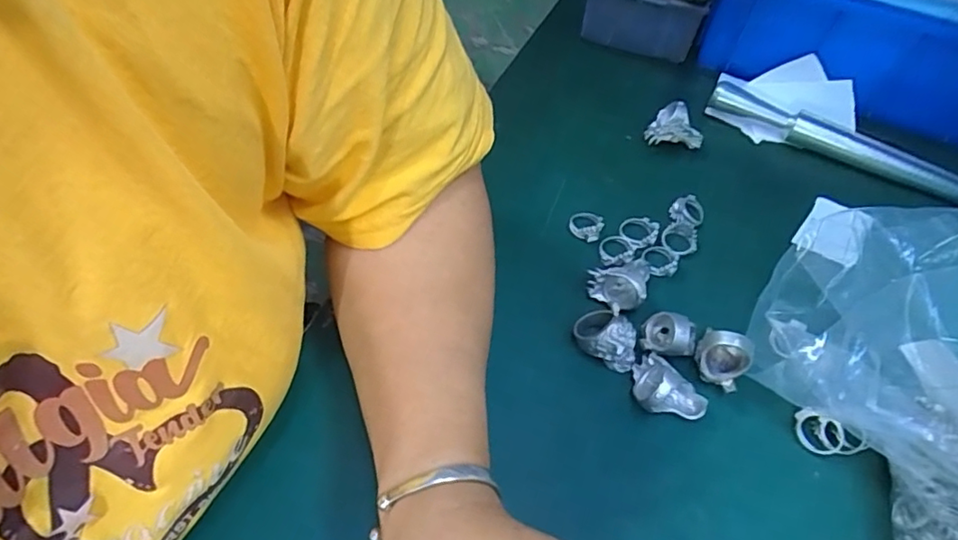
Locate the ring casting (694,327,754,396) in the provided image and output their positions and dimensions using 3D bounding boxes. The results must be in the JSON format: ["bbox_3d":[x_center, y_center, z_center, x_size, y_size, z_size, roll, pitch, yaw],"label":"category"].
[{"bbox_3d":[0.128,0.046,0.299,0.027,0.033,0.020,33,60,18],"label":"ring casting"}]

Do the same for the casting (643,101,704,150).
[{"bbox_3d":[0.139,-0.099,0.400,0.038,0.035,0.016,21,57,11],"label":"casting"}]

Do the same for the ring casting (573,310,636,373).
[{"bbox_3d":[0.068,0.036,0.308,0.023,0.027,0.037,-23,60,-18],"label":"ring casting"}]

